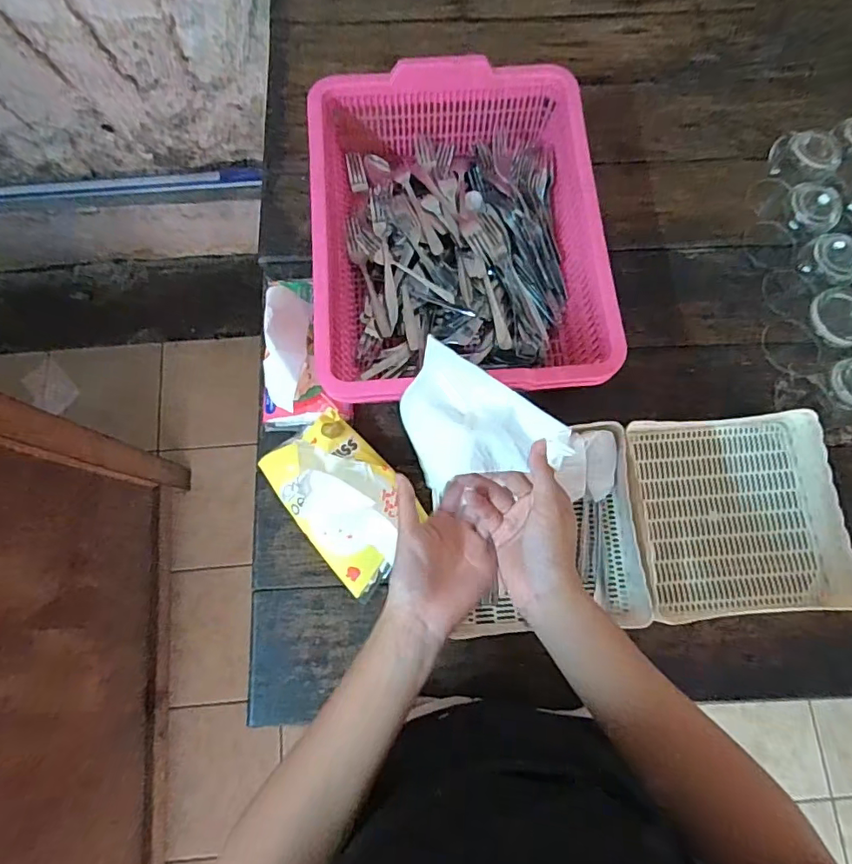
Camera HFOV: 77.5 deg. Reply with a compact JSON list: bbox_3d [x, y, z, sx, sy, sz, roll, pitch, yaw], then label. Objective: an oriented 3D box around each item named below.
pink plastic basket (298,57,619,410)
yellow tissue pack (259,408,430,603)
[{"bbox_3d":[0.033,-0.218,0.624,0.309,0.118,0.390,-4,76,-1],"label":"pink plastic basket"},{"bbox_3d":[-0.089,0.073,0.588,0.114,0.068,0.190,-38,79,-9],"label":"yellow tissue pack"}]

